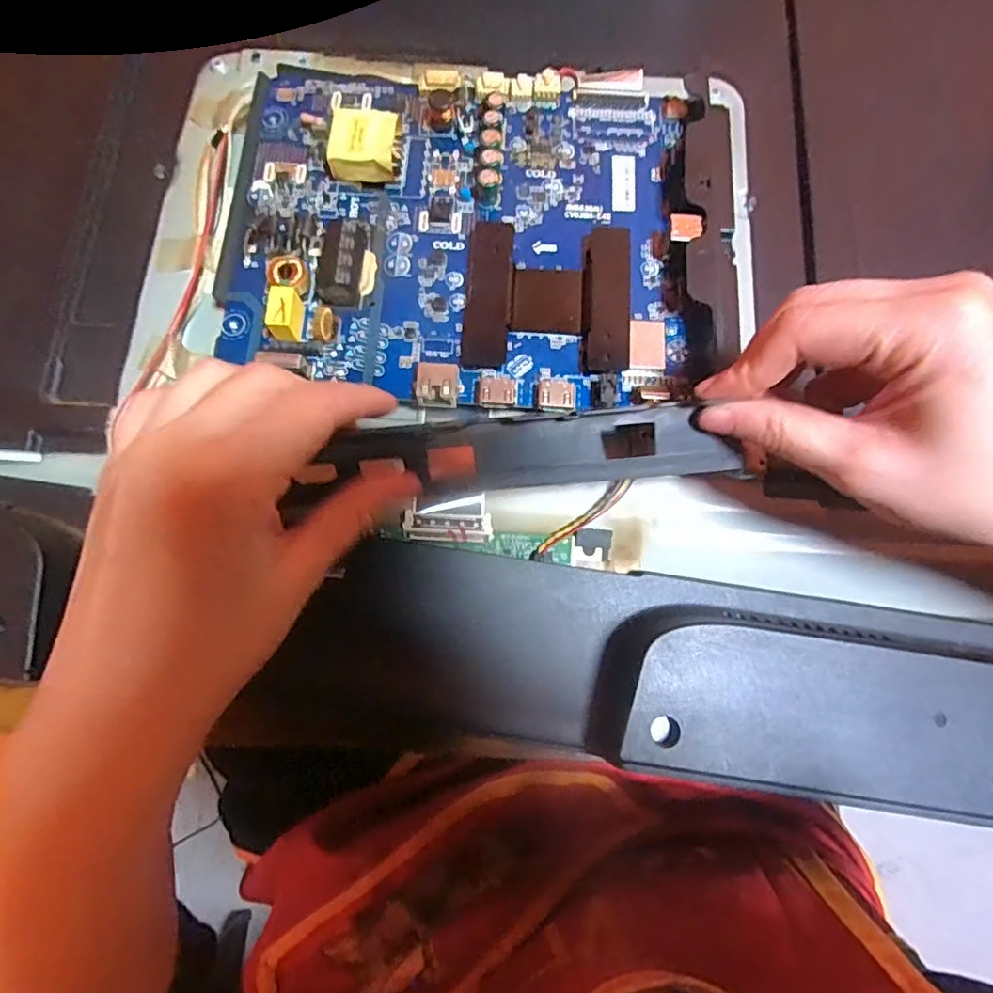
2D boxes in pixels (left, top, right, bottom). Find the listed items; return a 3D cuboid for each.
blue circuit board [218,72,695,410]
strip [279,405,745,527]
[{"bbox_3d":[-0.017,-0.122,0.258,0.193,0.031,0.168,-1,75,-1],"label":"blue circuit board"},{"bbox_3d":[0.004,-0.015,0.207,0.164,0.032,0.008,-7,26,-1],"label":"strip"}]

